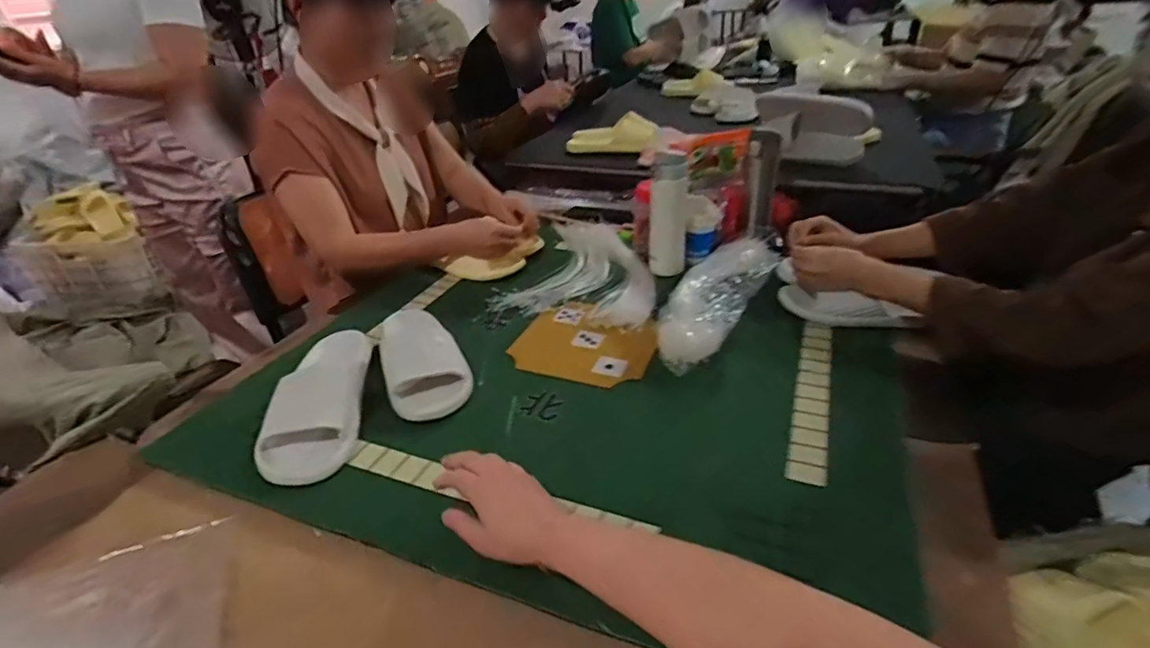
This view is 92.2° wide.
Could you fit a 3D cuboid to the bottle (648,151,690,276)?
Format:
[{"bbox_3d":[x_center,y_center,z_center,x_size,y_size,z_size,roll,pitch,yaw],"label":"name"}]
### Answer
[{"bbox_3d":[0.171,-0.193,1.010,0.073,0.213,0.065,4,33,11],"label":"bottle"}]

